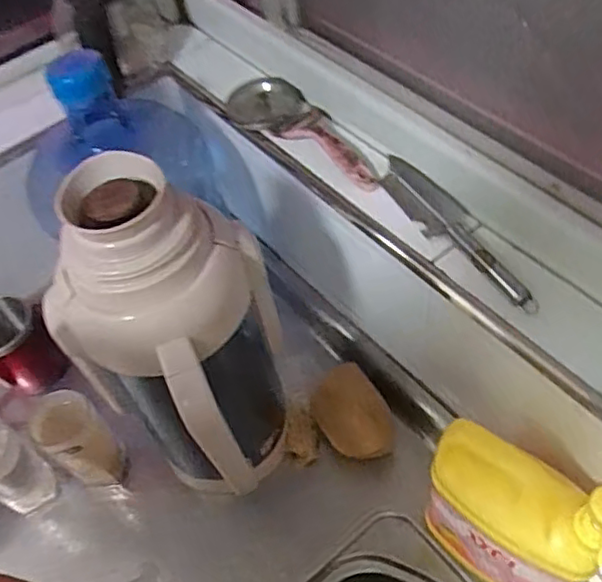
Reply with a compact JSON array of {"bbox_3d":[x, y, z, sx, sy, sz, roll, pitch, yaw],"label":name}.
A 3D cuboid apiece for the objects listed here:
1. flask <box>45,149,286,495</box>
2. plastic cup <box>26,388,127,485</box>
[{"bbox_3d":[-0.109,0.050,0.609,0.156,0.399,0.153,-1,53,1],"label":"flask"},{"bbox_3d":[-0.243,0.170,0.706,0.077,0.140,0.063,37,62,26],"label":"plastic cup"}]

